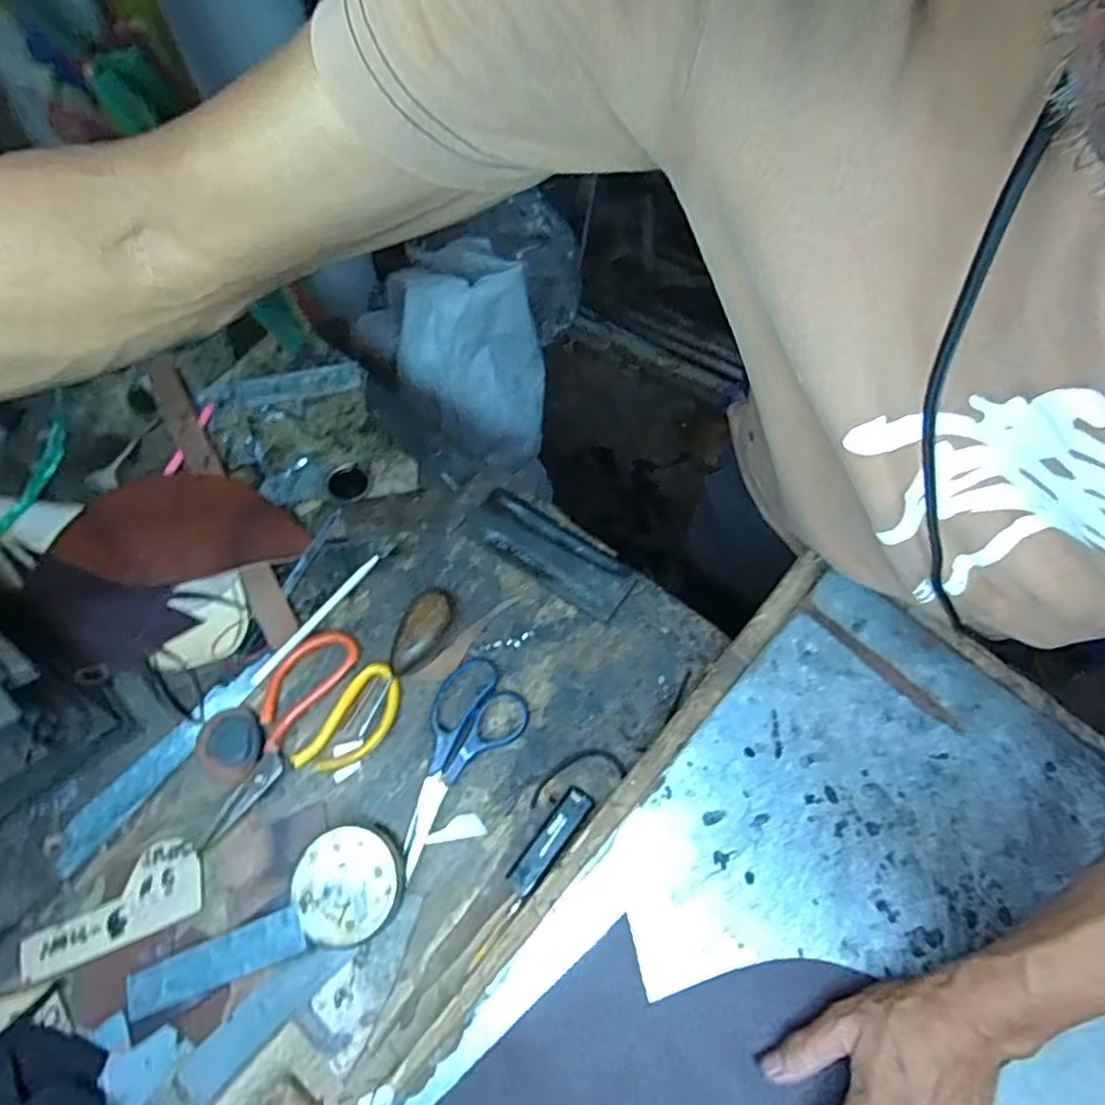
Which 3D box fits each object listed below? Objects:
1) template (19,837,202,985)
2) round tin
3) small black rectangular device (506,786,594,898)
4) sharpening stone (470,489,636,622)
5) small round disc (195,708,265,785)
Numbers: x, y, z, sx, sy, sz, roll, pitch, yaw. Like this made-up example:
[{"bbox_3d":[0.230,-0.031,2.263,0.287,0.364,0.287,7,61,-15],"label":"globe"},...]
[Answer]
[{"bbox_3d":[-0.319,0.256,0.472,0.126,0.006,0.055,-21,70,-6],"label":"template"},{"bbox_3d":[-0.146,0.237,0.467,0.073,0.027,0.073,-1,69,1],"label":"round tin"},{"bbox_3d":[-0.001,0.212,0.482,0.027,0.005,0.081,30,74,29],"label":"small black rectangular device"},{"bbox_3d":[-0.001,-0.002,0.562,0.148,0.014,0.051,34,74,13],"label":"sharpening stone"},{"bbox_3d":[-0.251,0.149,0.507,0.052,0.010,0.056,-1,69,1],"label":"small round disc"}]

